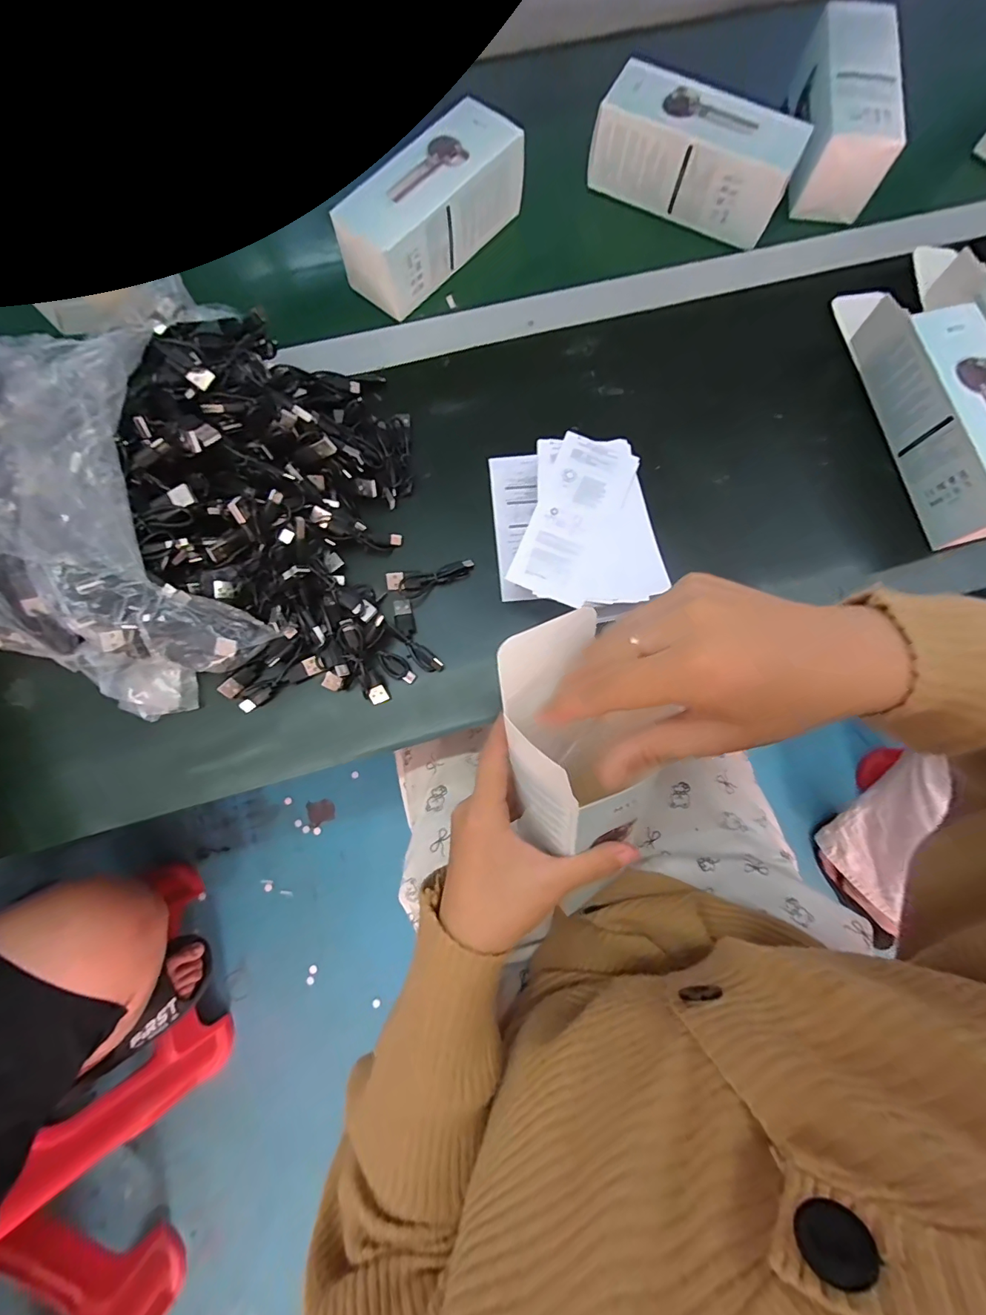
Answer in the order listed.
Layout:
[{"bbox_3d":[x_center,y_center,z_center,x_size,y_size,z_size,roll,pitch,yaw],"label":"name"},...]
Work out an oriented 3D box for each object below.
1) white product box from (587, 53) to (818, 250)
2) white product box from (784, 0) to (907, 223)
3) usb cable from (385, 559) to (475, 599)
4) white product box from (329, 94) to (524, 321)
[{"bbox_3d":[0.169,-0.424,0.398,0.161,0.057,0.059,31,78,6],"label":"white product box"},{"bbox_3d":[0.303,-0.476,0.406,0.066,0.059,0.161,7,76,0],"label":"white product box"},{"bbox_3d":[-0.046,-0.058,0.352,0.064,0.009,0.018,-11,77,-4],"label":"usb cable"},{"bbox_3d":[-0.050,-0.369,0.390,0.061,0.058,0.158,39,79,8],"label":"white product box"}]

